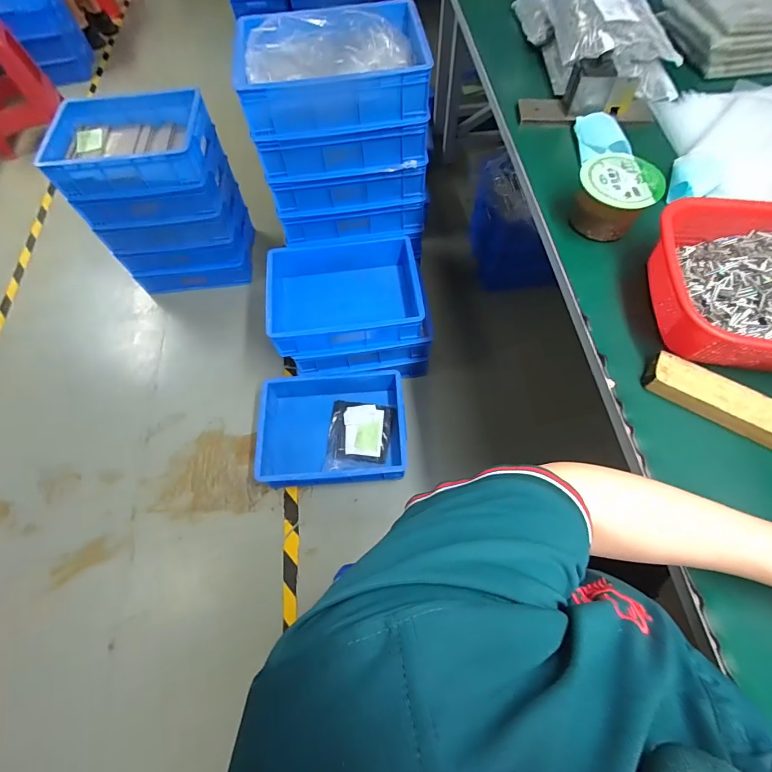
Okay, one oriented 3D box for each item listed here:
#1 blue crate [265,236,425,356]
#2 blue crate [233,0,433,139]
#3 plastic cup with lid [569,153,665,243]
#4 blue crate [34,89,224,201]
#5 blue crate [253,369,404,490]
[{"bbox_3d":[-0.116,-0.253,1.162,0.423,0.129,0.301,-7,63,-1],"label":"blue crate"},{"bbox_3d":[-0.119,-0.719,0.905,0.399,0.108,0.280,-7,63,-1],"label":"blue crate"},{"bbox_3d":[0.299,-0.251,0.534,0.095,0.068,0.091,-1,63,2],"label":"plastic cup with lid"},{"bbox_3d":[-0.721,-0.708,1.172,0.410,0.118,0.304,-7,63,-1],"label":"blue crate"},{"bbox_3d":[-0.153,0.130,1.204,0.422,0.116,0.322,-7,63,-1],"label":"blue crate"}]

